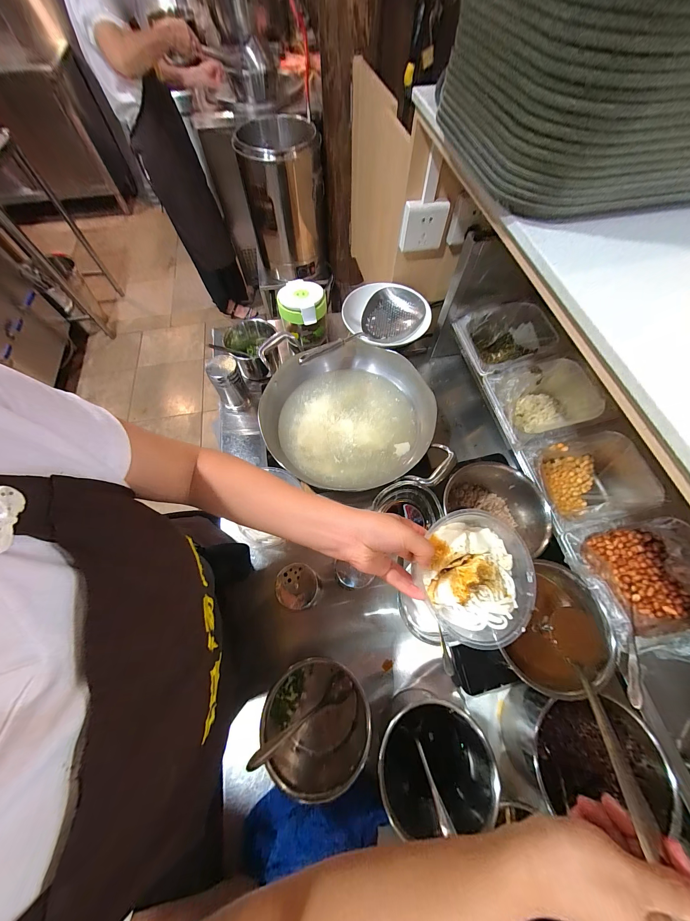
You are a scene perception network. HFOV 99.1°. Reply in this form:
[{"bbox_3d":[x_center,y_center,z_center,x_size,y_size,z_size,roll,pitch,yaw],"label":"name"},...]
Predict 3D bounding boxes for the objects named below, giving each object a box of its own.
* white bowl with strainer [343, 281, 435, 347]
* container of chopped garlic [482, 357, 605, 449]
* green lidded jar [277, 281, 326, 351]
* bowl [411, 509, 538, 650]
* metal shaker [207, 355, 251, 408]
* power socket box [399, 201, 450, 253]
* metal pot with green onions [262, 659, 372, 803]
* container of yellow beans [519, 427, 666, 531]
[{"bbox_3d":[0.106,-0.364,0.756,0.197,0.059,0.211,0,64,0],"label":"white bowl with strainer"},{"bbox_3d":[0.375,-0.106,0.580,0.175,0.099,0.158,-9,64,-4],"label":"container of chopped garlic"},{"bbox_3d":[-0.105,-0.357,0.721,0.112,0.104,0.128,-20,66,-9],"label":"green lidded jar"},{"bbox_3d":[0.154,0.131,0.352,0.142,0.062,0.142,2,74,-9],"label":"bowl"},{"bbox_3d":[-0.254,-0.168,0.647,0.063,0.111,0.060,-25,67,-11],"label":"metal shaker"},{"bbox_3d":[0.178,-0.530,0.673,0.096,0.091,0.030,11,65,6],"label":"power socket box"},{"bbox_3d":[-0.039,0.361,0.412,0.122,0.122,0.114,0,64,0],"label":"metal pot with green onions"},{"bbox_3d":[0.411,0.035,0.512,0.187,0.089,0.152,-13,65,-6],"label":"container of yellow beans"}]

